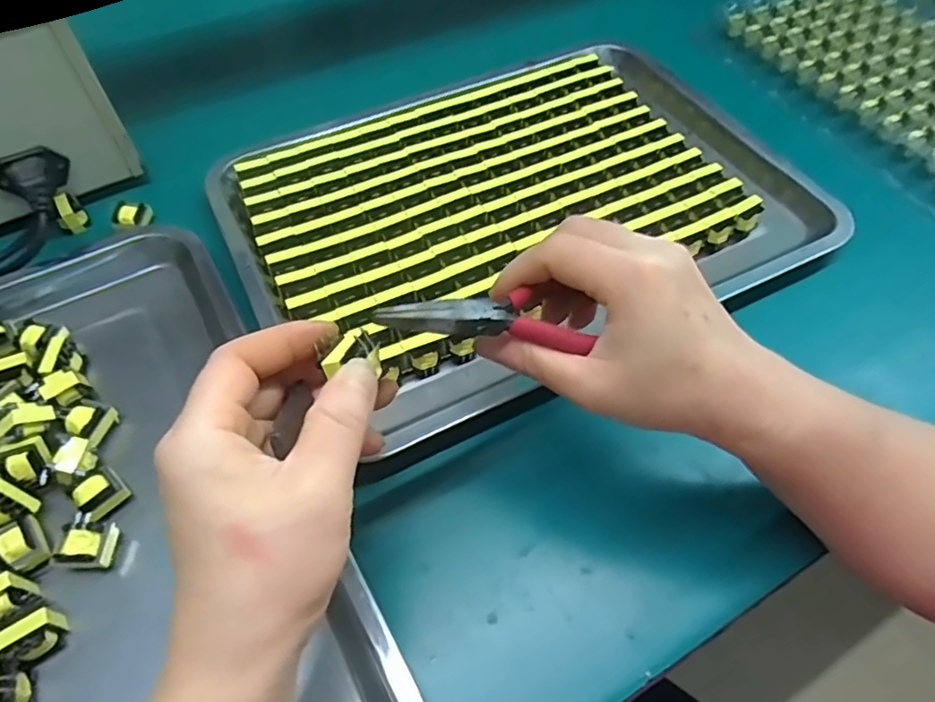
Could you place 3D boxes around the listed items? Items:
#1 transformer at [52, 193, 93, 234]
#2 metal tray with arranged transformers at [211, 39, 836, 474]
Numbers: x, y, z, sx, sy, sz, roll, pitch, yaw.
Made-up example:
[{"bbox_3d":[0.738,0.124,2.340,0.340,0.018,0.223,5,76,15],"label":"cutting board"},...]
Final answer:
[{"bbox_3d":[-0.286,-0.098,0.429,0.020,0.022,0.020,-32,62,-20],"label":"transformer"},{"bbox_3d":[0.037,-0.111,0.440,0.390,0.037,0.286,-24,59,-16],"label":"metal tray with arranged transformers"}]

